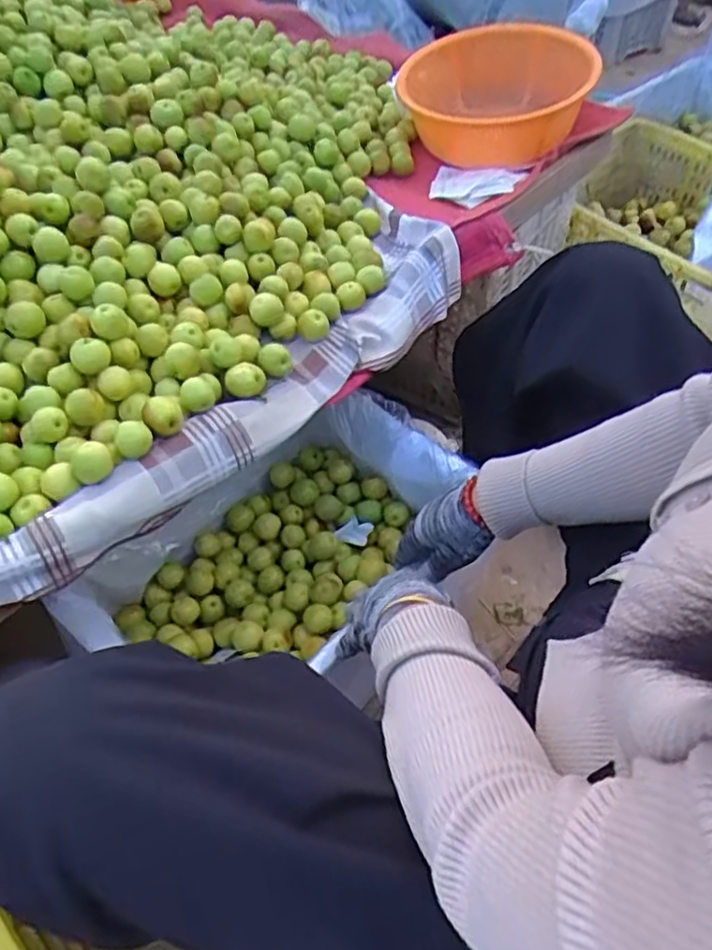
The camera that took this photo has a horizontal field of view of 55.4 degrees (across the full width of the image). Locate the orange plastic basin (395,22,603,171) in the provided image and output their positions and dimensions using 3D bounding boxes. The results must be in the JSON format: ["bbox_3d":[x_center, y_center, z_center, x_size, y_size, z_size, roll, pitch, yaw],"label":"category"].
[{"bbox_3d":[0.193,-0.522,0.943,0.248,0.098,0.280,8,51,6],"label":"orange plastic basin"}]

